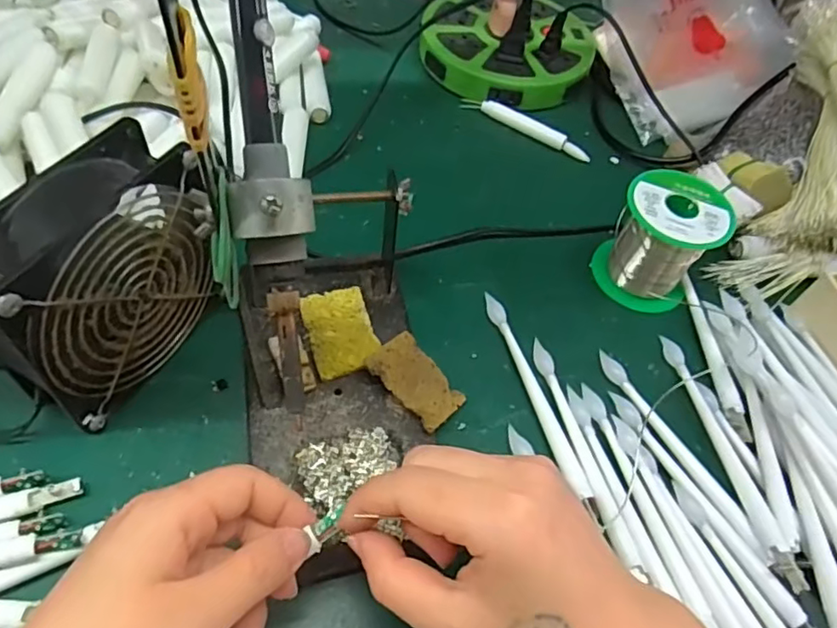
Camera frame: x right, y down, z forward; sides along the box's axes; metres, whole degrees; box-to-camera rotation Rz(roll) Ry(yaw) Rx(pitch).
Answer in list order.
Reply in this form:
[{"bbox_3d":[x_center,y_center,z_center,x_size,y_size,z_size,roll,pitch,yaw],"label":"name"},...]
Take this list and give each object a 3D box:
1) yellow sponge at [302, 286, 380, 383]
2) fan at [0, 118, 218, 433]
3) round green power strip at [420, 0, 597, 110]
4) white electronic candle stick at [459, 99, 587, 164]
[{"bbox_3d":[-0.047,0.011,0.355,0.038,0.007,0.056,-13,58,-14],"label":"yellow sponge"},{"bbox_3d":[-0.154,-0.020,0.300,0.045,0.115,0.134,28,58,13],"label":"fan"},{"bbox_3d":[0.082,-0.246,0.547,0.155,0.040,0.138,5,56,-2],"label":"round green power strip"},{"bbox_3d":[0.092,-0.162,0.506,0.119,0.012,0.010,30,58,15],"label":"white electronic candle stick"}]

